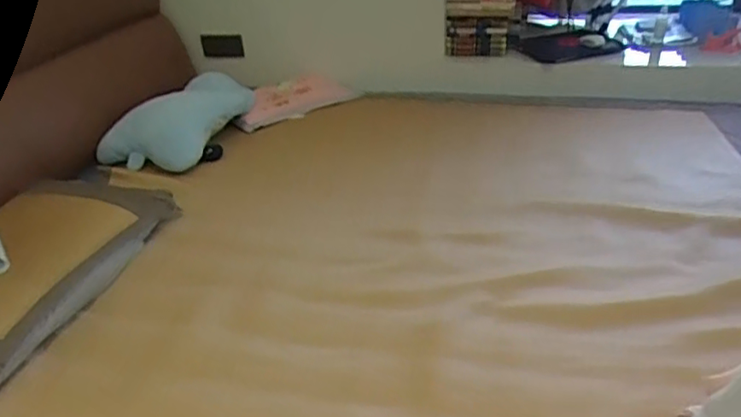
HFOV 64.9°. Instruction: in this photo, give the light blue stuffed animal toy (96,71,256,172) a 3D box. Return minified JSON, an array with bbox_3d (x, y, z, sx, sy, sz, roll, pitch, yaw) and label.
[{"bbox_3d":[-0.571,-0.238,1.690,0.468,0.192,0.144,-28,32,-1],"label":"light blue stuffed animal toy"}]

